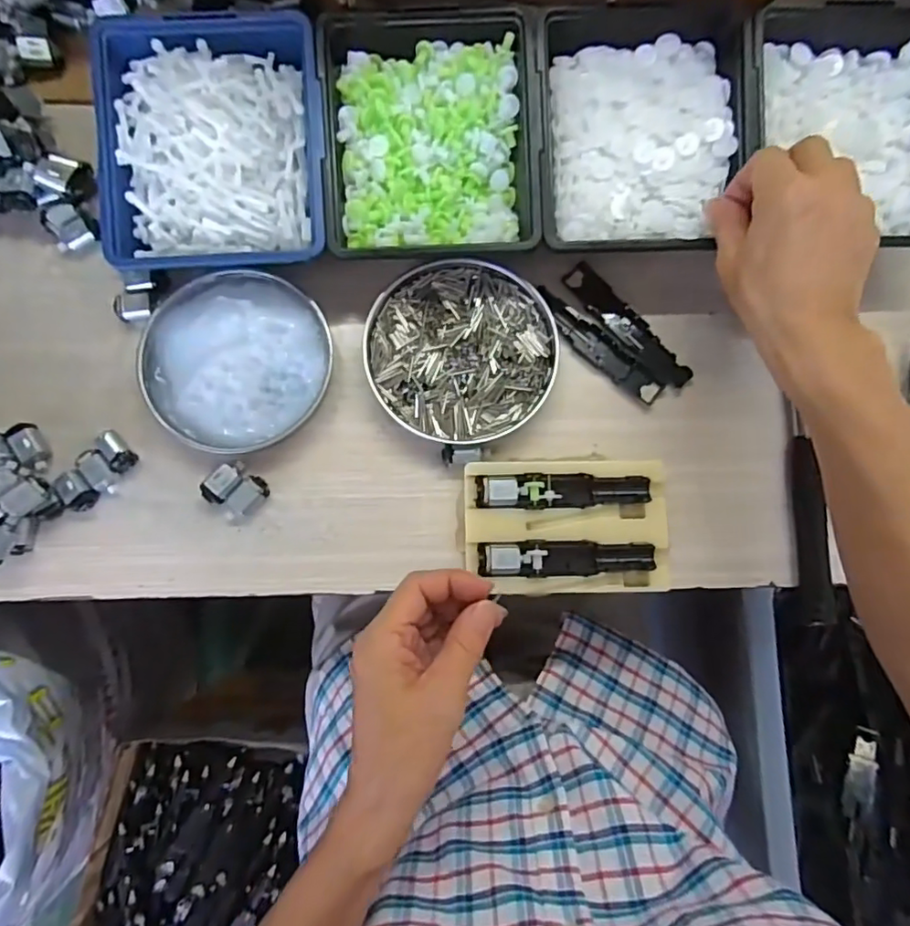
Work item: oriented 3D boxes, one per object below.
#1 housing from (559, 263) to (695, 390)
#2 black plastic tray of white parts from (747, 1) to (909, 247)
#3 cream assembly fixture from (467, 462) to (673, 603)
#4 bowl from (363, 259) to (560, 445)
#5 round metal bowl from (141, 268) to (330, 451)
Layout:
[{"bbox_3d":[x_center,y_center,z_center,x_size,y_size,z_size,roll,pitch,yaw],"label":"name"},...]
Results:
[{"bbox_3d":[0.128,-0.101,0.421,0.027,0.009,0.119,-42,85,-7],"label":"housing"},{"bbox_3d":[0.274,-0.235,0.385,0.147,0.031,0.157,0,82,-2],"label":"black plastic tray of white parts"},{"bbox_3d":[0.077,0.044,0.390,0.136,0.029,0.090,-2,82,-2],"label":"cream assembly fixture"},{"bbox_3d":[0.005,-0.080,0.408,0.130,0.026,0.129,0,82,-2],"label":"bowl"},{"bbox_3d":[-0.157,-0.075,0.402,0.132,0.029,0.124,0,82,-2],"label":"round metal bowl"}]

